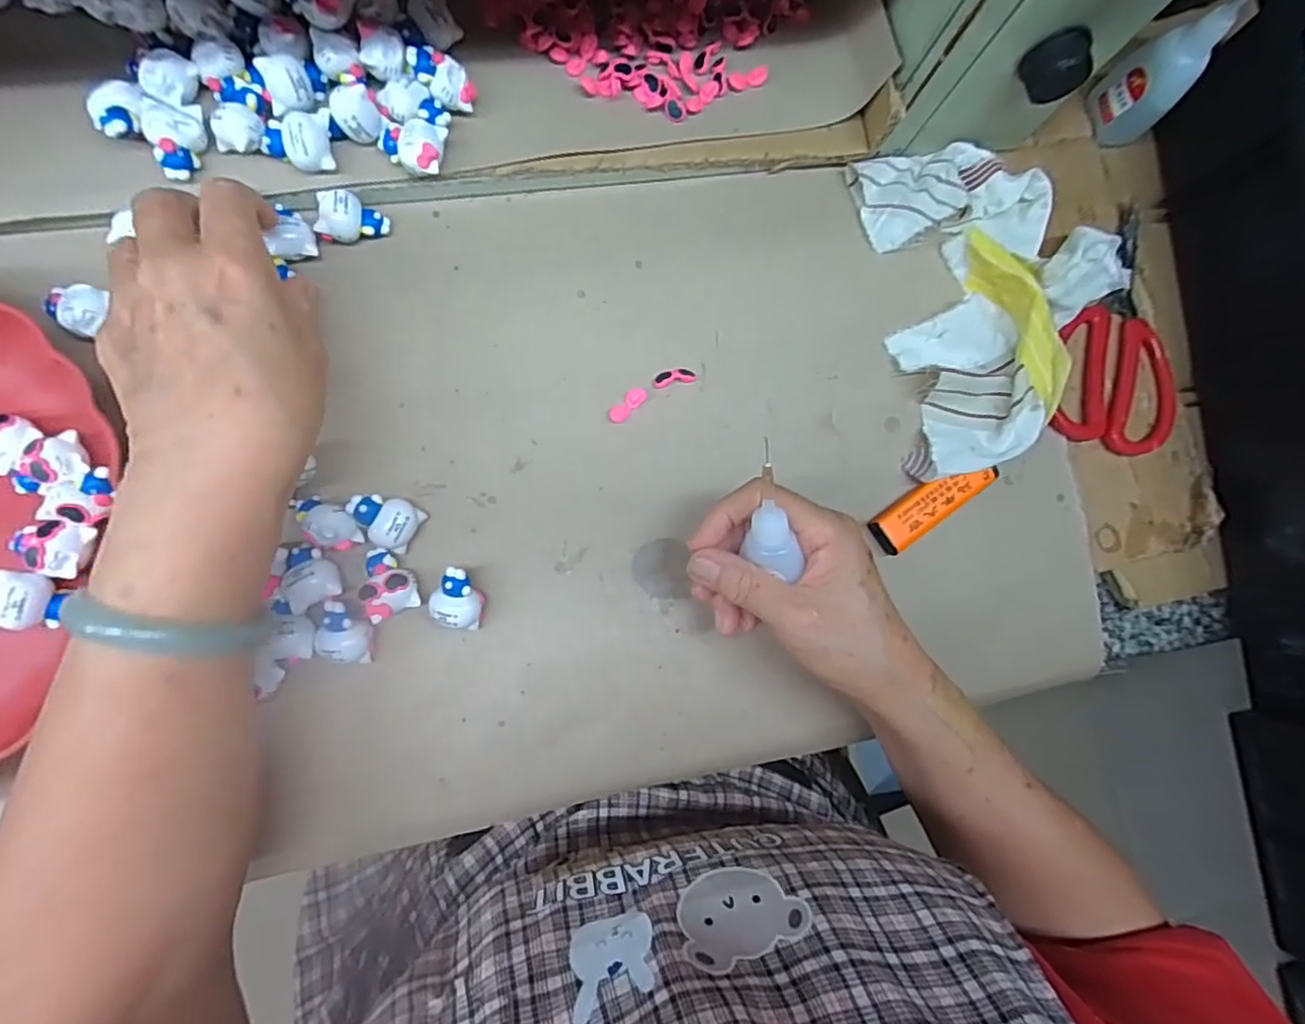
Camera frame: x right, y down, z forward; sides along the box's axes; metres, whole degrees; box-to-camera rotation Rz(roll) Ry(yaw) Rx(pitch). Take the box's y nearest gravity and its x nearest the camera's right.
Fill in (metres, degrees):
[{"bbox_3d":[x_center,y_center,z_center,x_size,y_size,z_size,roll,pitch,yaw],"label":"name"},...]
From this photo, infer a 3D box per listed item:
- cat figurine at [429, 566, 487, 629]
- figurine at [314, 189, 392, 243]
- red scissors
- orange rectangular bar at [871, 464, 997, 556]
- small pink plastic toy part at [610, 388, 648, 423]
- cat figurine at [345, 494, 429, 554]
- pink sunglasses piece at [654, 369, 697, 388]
[{"bbox_3d":[-0.098,0.043,0.316,0.024,0.025,0.028,11,82,-6],"label":"cat figurine"},{"bbox_3d":[-0.160,-0.155,0.331,0.033,0.019,0.023,7,83,-6],"label":"figurine"},{"bbox_3d":[0.291,-0.116,0.385,0.078,0.011,0.157,9,82,-6],"label":"red scissors"},{"bbox_3d":[0.160,-0.007,0.357,0.078,0.012,0.024,-36,89,-10],"label":"orange rectangular bar"},{"bbox_3d":[-0.014,-0.059,0.347,0.010,0.005,0.025,45,80,0],"label":"small pink plastic toy part"},{"bbox_3d":[-0.134,0.003,0.314,0.031,0.023,0.025,34,81,-2],"label":"cat figurine"},{"bbox_3d":[0.013,-0.076,0.353,0.025,0.006,0.009,-13,85,-8],"label":"pink sunglasses piece"}]

